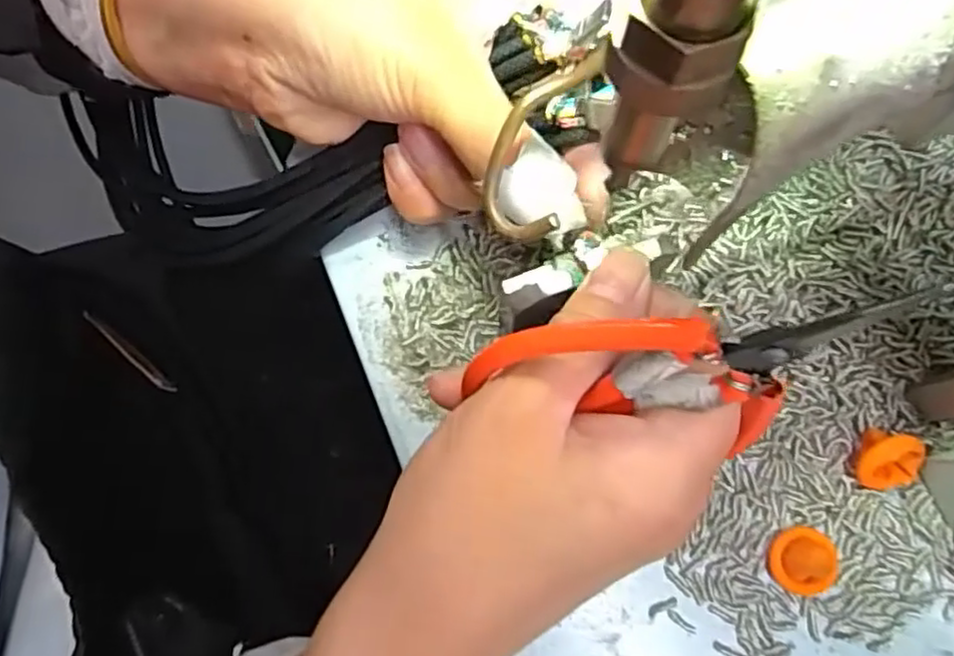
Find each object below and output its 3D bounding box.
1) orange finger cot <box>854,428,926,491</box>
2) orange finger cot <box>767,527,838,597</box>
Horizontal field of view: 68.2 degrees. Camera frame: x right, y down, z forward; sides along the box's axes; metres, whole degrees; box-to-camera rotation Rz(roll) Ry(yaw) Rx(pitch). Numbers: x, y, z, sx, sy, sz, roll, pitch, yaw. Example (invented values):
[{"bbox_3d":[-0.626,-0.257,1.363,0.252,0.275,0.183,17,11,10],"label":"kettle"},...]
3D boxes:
[{"bbox_3d":[0.126,0.040,0.215,0.017,0.013,0.018,-4,77,0],"label":"orange finger cot"},{"bbox_3d":[0.096,0.069,0.209,0.014,0.016,0.019,6,77,2],"label":"orange finger cot"}]

